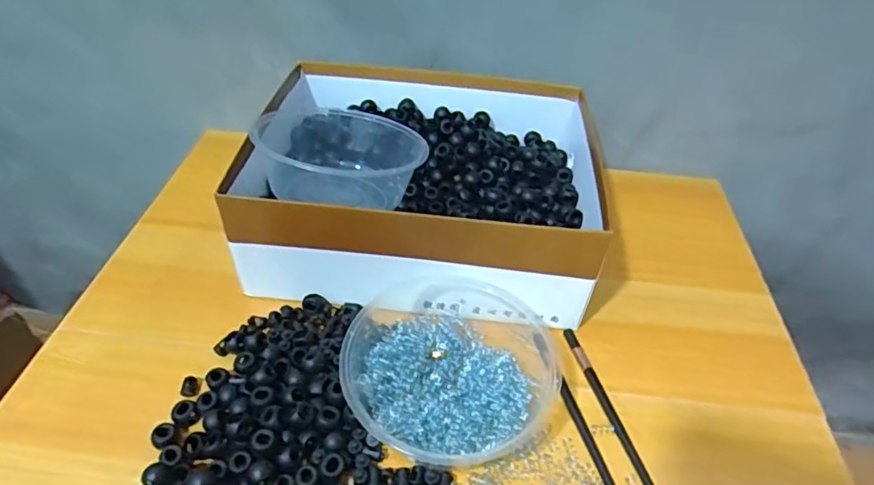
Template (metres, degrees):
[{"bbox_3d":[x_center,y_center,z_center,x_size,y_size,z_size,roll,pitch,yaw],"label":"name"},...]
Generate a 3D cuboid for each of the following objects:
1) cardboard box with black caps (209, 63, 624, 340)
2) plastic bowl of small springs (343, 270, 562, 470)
[{"bbox_3d":[0.001,-0.055,0.510,0.321,0.098,0.243,4,45,0],"label":"cardboard box with black caps"},{"bbox_3d":[0.015,0.085,0.403,0.148,0.052,0.158,2,45,-2],"label":"plastic bowl of small springs"}]

